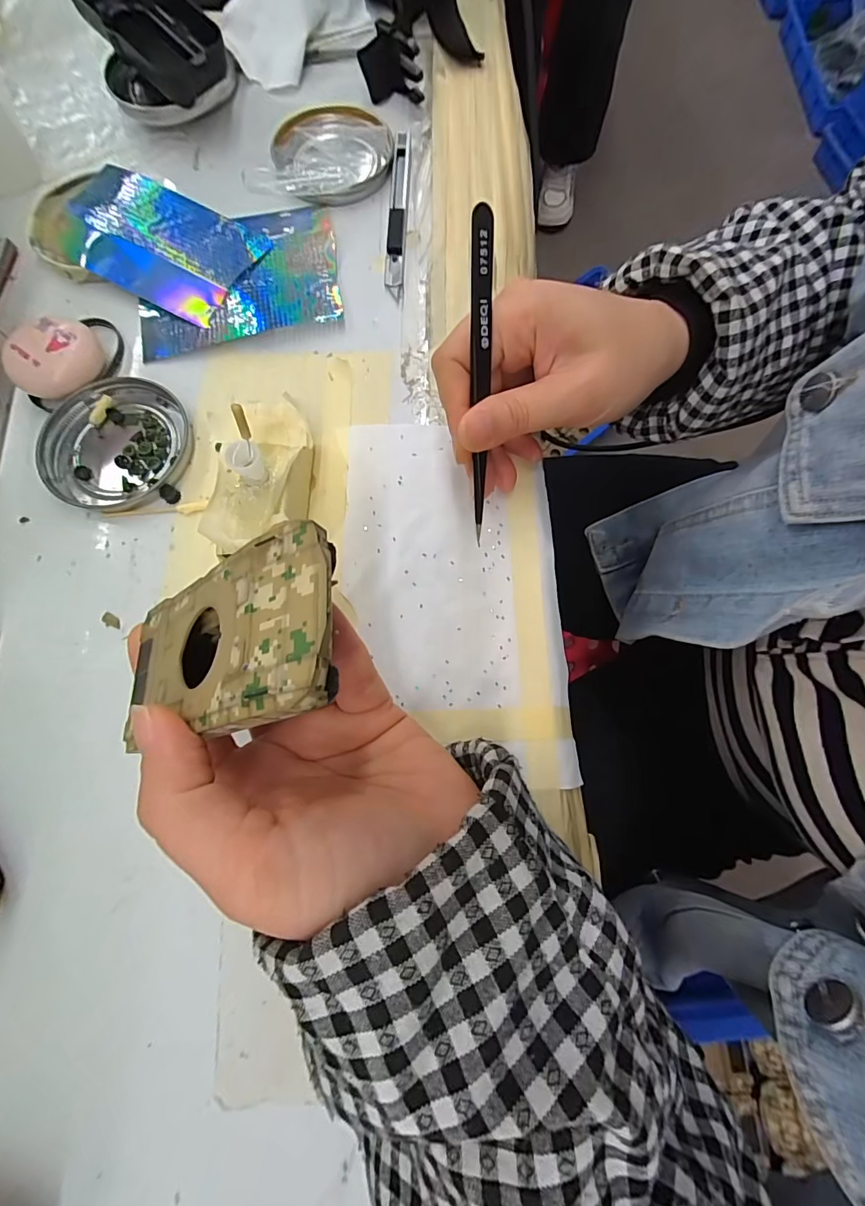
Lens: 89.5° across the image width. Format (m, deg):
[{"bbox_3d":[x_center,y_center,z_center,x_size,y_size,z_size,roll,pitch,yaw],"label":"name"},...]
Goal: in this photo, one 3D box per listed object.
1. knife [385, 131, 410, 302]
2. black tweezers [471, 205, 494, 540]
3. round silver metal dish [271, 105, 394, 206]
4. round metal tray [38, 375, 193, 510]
[{"bbox_3d":[-0.023,-0.253,0.282,0.013,0.007,0.134,1,76,1],"label":"knife"},{"bbox_3d":[0.022,-0.093,0.196,0.009,0.009,0.131,-3,120,0],"label":"black tweezers"},{"bbox_3d":[-0.067,-0.301,0.293,0.074,0.010,0.078,0,76,1],"label":"round silver metal dish"},{"bbox_3d":[-0.178,-0.089,0.241,0.078,0.008,0.075,0,76,1],"label":"round metal tray"}]

